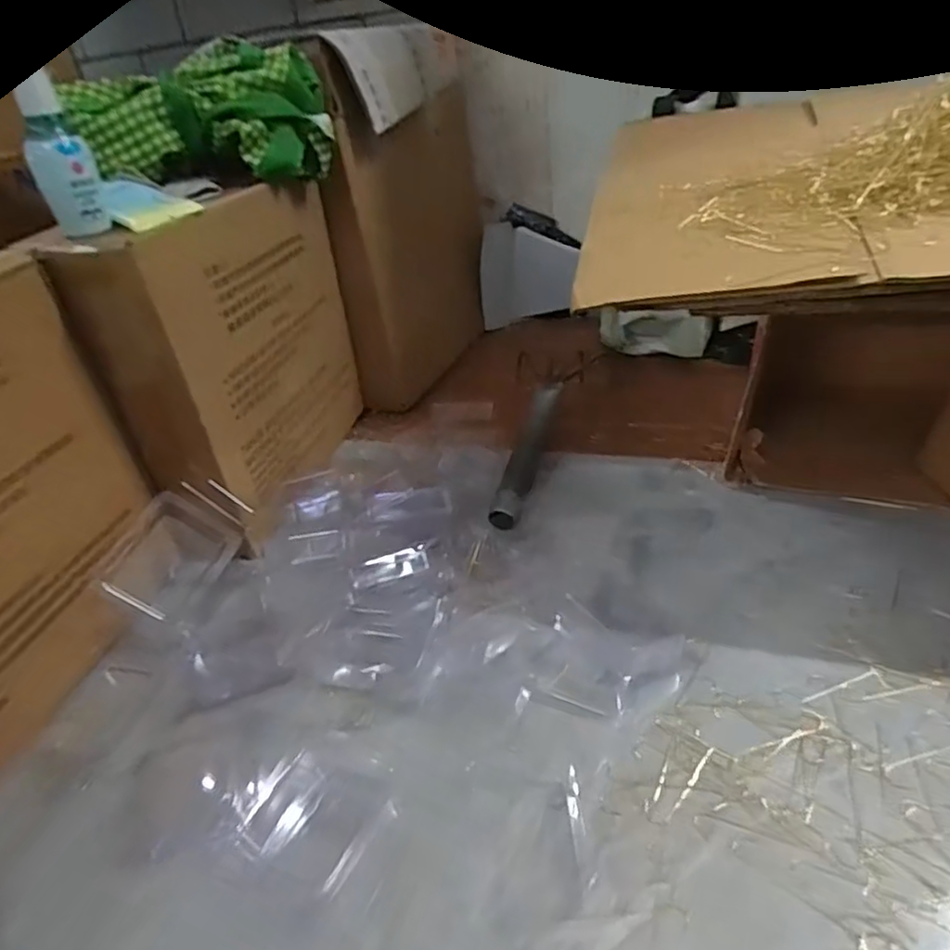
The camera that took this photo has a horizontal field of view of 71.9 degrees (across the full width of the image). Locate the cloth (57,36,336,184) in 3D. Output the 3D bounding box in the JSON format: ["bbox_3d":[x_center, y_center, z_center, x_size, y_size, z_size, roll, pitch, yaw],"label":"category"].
[{"bbox_3d":[-0.229,-0.300,0.559,0.205,0.094,0.090,-10,34,-4],"label":"cloth"}]

